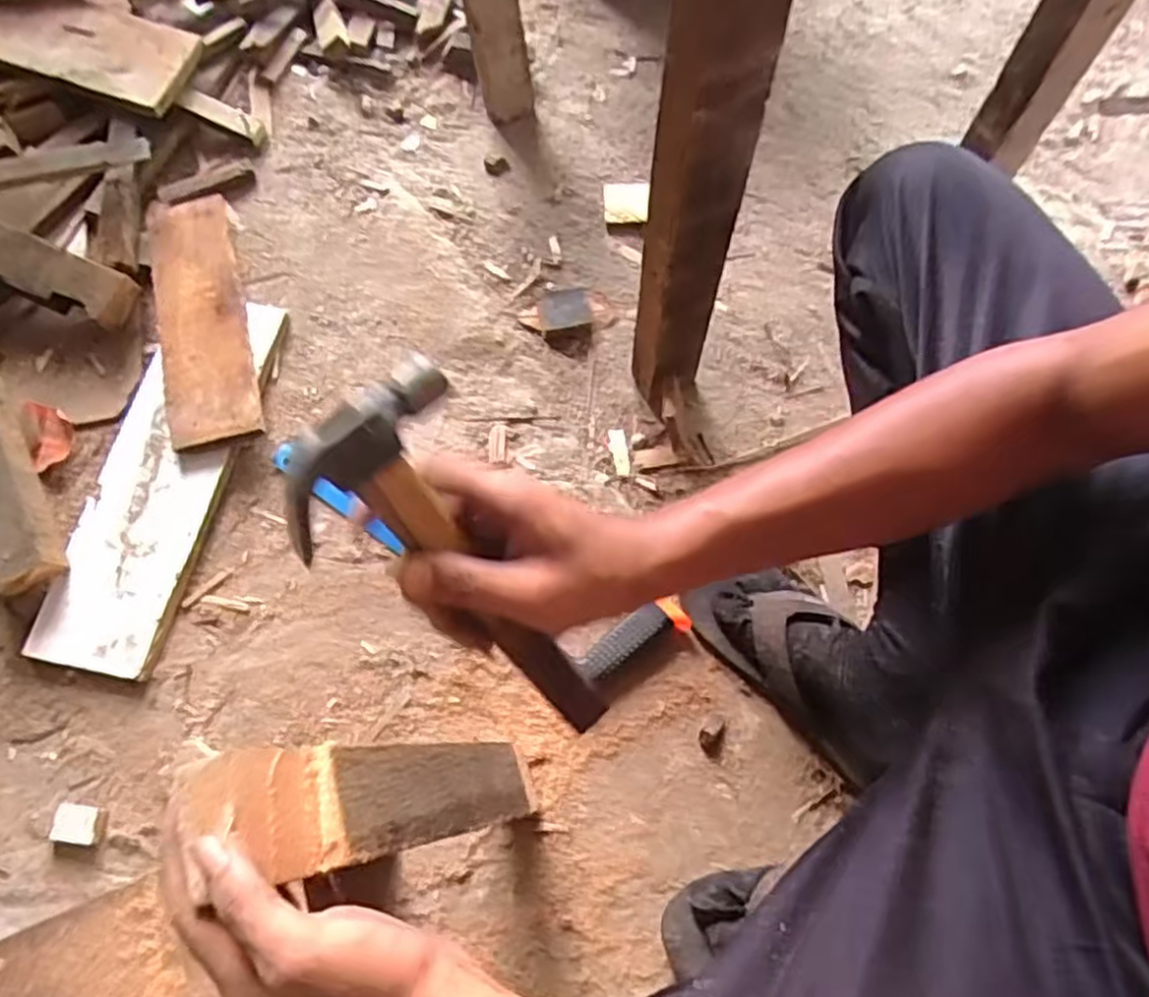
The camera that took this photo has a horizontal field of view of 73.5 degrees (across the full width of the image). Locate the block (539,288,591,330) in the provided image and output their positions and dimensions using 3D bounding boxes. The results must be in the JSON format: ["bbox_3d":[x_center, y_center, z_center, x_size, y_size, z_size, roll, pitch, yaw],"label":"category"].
[{"bbox_3d":[-0.012,-0.220,0.892,0.058,0.011,0.050,-10,69,-2],"label":"block"}]

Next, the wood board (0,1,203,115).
[{"bbox_3d":[-0.603,-0.551,0.922,0.294,0.020,0.122,21,71,3],"label":"wood board"}]

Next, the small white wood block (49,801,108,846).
[{"bbox_3d":[-0.430,0.283,0.668,0.040,0.014,0.031,4,70,4],"label":"small white wood block"}]

